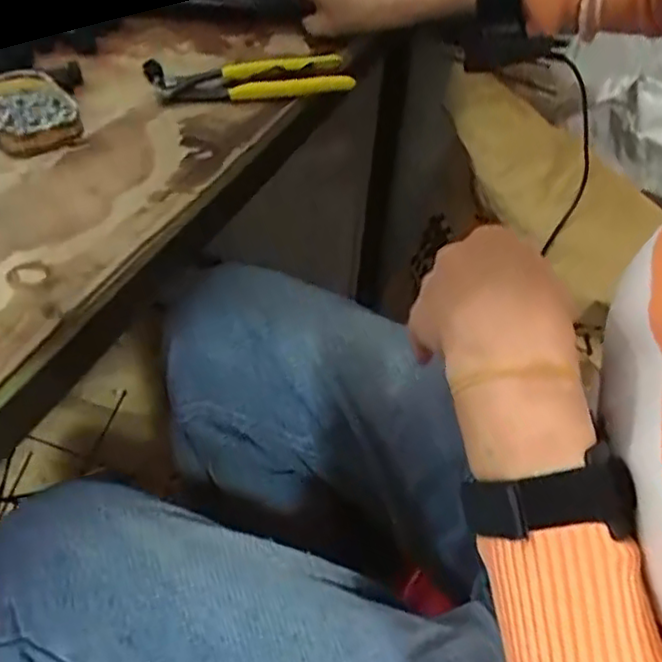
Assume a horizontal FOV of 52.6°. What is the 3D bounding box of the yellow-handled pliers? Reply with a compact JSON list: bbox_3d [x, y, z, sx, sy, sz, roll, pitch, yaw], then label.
[{"bbox_3d":[-0.059,-0.215,0.580,0.172,0.027,0.060,-13,50,-18],"label":"yellow-handled pliers"}]

